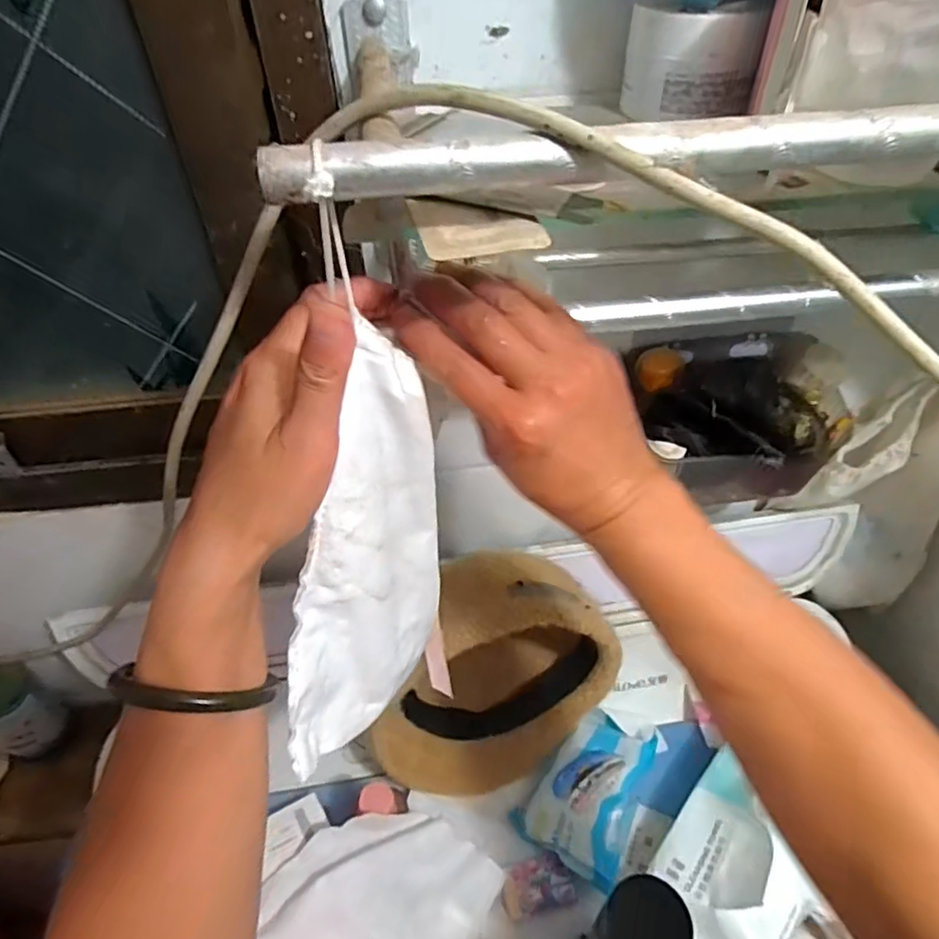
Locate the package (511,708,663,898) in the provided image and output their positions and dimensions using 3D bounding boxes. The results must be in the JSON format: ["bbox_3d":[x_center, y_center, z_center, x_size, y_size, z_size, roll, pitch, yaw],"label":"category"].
[{"bbox_3d":[0.117,0.293,0.570,0.093,0.057,0.146,27,49,28],"label":"package"}]

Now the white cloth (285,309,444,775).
[{"bbox_3d":[-0.050,0.045,0.314,0.027,0.224,0.114,17,25,20],"label":"white cloth"}]

